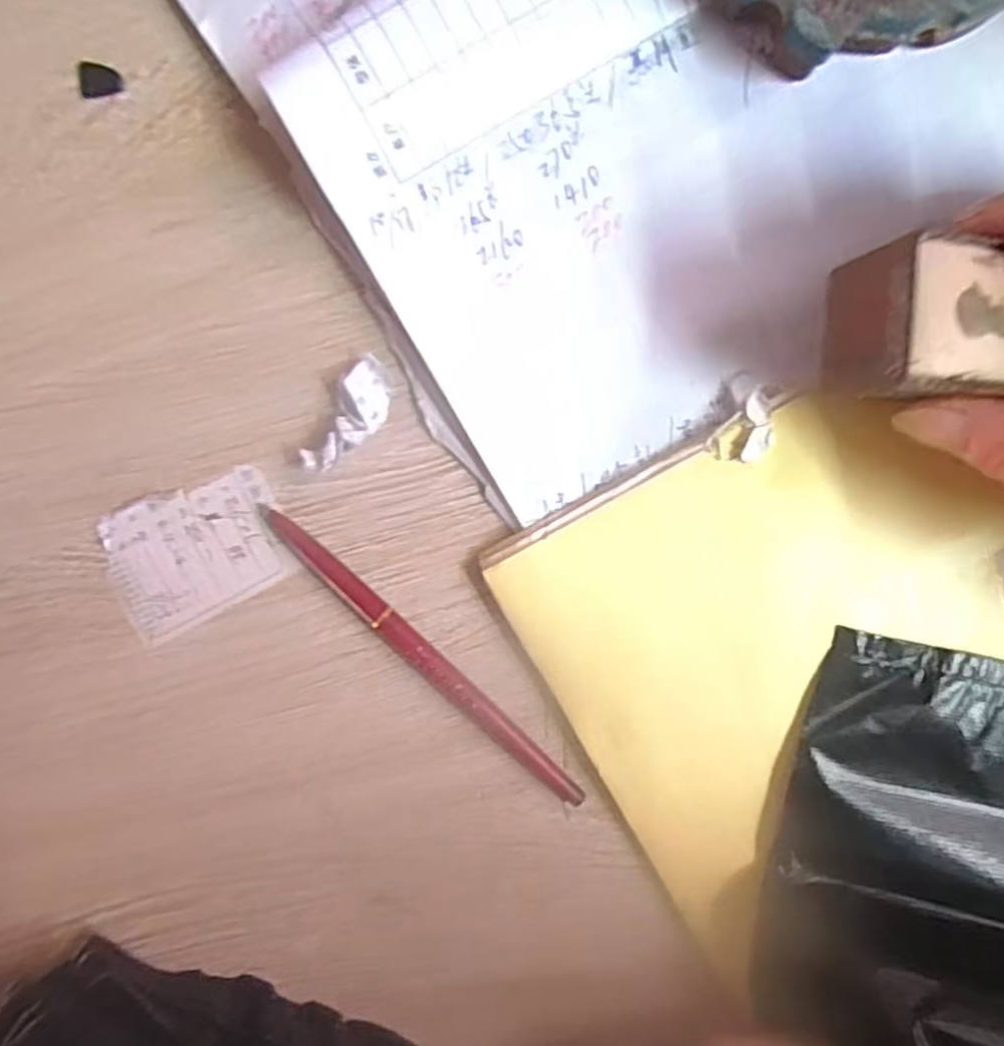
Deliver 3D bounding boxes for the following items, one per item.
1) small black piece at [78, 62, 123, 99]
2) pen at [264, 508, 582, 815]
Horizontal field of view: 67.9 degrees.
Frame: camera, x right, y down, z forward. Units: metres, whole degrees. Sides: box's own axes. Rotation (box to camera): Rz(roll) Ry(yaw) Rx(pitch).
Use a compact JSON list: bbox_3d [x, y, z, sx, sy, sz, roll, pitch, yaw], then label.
[{"bbox_3d":[-0.132,-0.144,0.243,0.015,0.004,0.011,9,98,4],"label":"small black piece"},{"bbox_3d":[-0.027,0.045,0.253,0.143,0.007,0.010,44,99,-1],"label":"pen"}]

